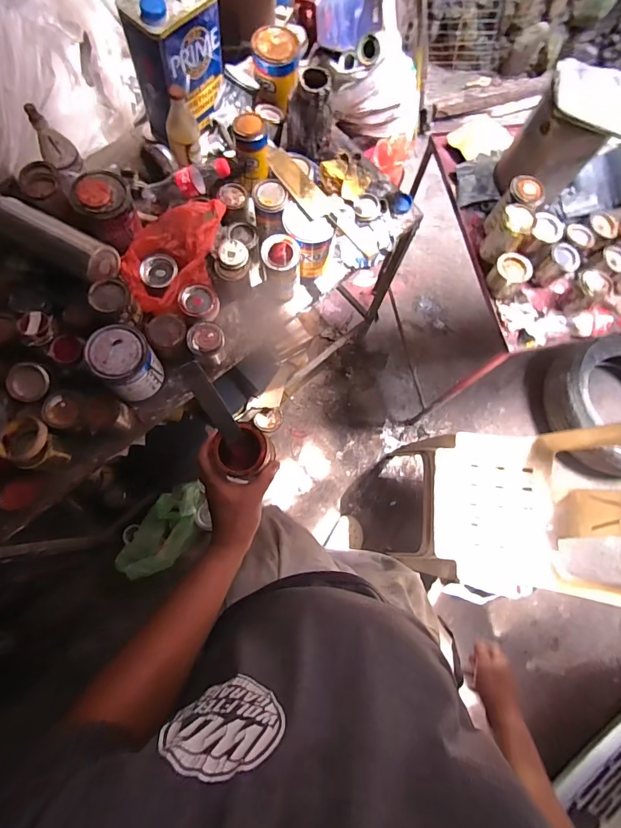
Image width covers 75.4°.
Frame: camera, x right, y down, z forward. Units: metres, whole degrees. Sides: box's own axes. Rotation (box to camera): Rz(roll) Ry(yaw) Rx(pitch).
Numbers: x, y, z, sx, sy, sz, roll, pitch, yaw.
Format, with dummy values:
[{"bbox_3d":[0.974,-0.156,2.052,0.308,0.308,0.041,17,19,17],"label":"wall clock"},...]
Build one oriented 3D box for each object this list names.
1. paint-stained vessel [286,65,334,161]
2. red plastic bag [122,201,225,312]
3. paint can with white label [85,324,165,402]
[{"bbox_3d":[-0.004,-0.629,0.858,0.095,0.147,0.076,8,78,2],"label":"paint-stained vessel"},{"bbox_3d":[-0.277,-0.316,0.791,0.157,0.093,0.233,21,79,5],"label":"red plastic bag"},{"bbox_3d":[-0.335,-0.097,0.737,0.097,0.111,0.102,0,78,0],"label":"paint can with white label"}]

